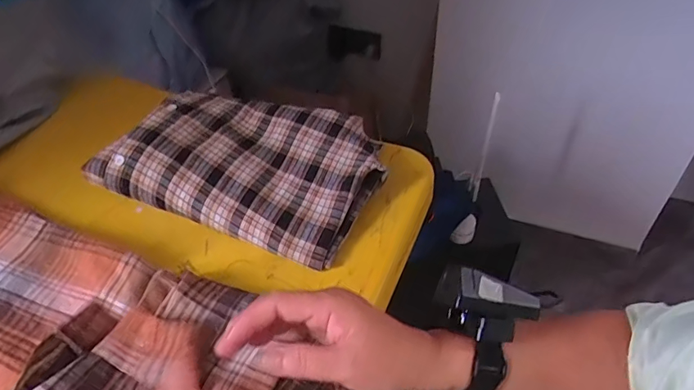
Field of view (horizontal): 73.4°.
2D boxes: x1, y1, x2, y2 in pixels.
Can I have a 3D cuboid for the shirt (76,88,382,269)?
[{"bbox_3d":[-0.109,-0.035,0.529,0.288,0.068,0.179,15,46,18],"label":"shirt"}]

